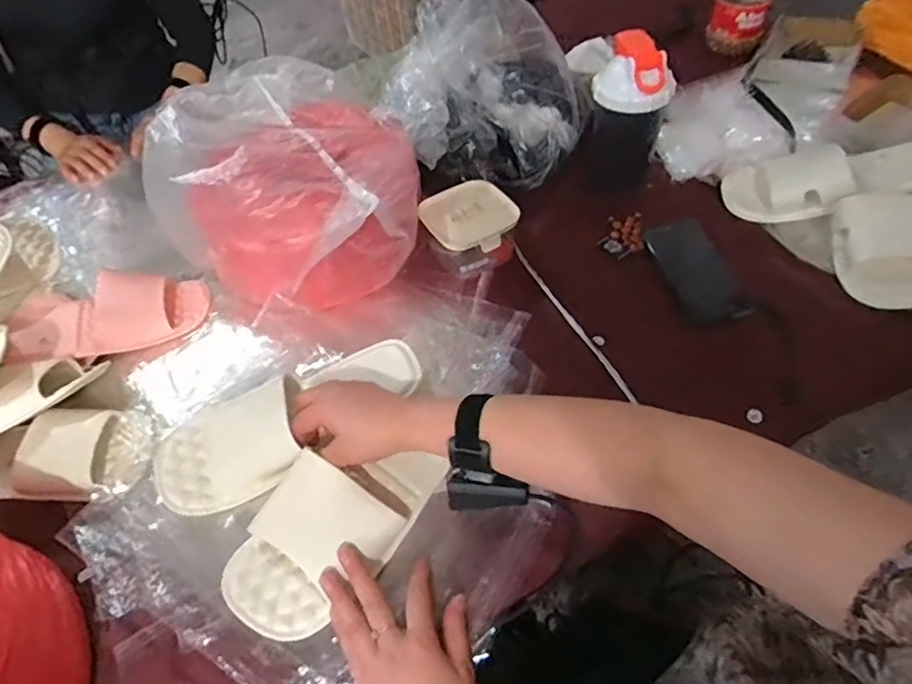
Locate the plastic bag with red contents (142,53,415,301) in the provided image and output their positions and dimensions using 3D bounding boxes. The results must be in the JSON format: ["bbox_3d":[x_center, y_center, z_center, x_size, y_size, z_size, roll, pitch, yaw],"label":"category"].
[{"bbox_3d":[-0.214,-0.201,0.738,0.306,0.155,0.314,-12,52,-4],"label":"plastic bag with red contents"}]

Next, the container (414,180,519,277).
[{"bbox_3d":[0.017,-0.146,0.735,0.110,0.058,0.111,-29,55,-17],"label":"container"}]

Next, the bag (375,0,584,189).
[{"bbox_3d":[0.040,-0.342,0.785,0.265,0.177,0.235,0,52,6],"label":"bag"}]

